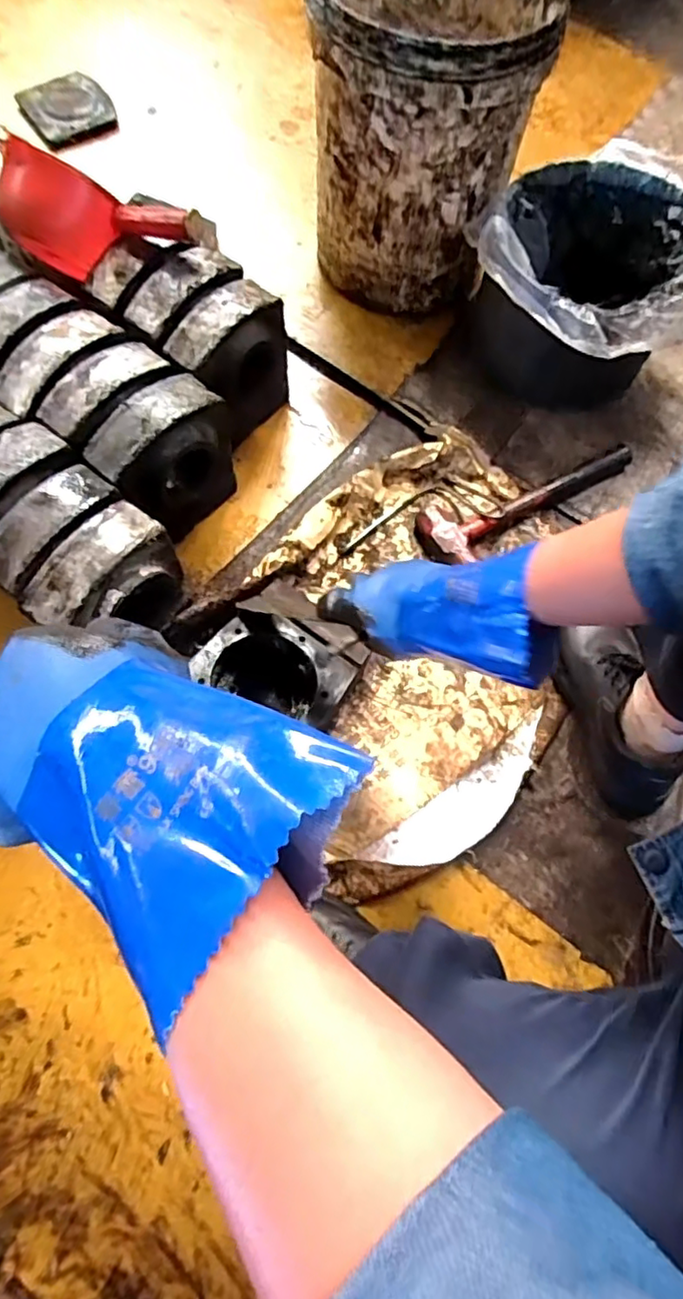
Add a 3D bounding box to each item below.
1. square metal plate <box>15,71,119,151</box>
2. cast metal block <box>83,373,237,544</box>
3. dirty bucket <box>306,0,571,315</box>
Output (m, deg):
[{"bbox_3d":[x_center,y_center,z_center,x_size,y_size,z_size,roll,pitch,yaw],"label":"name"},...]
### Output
[{"bbox_3d":[-0.463,-0.916,1.042,0.136,0.019,0.149,-32,74,-12],"label":"square metal plate"},{"bbox_3d":[-0.206,-0.224,0.760,0.164,0.179,0.090,-42,76,-15],"label":"cast metal block"},{"bbox_3d":[0.103,-0.687,0.818,0.269,0.306,0.264,7,70,1],"label":"dirty bucket"}]

